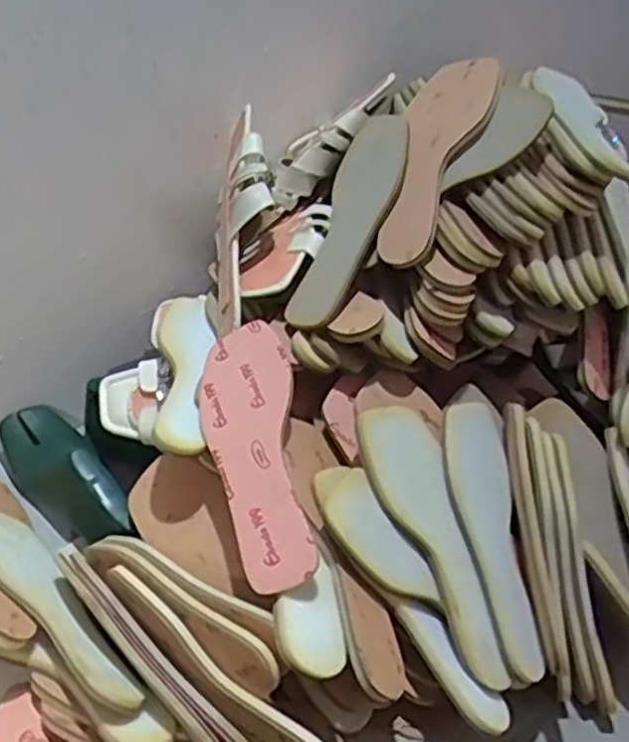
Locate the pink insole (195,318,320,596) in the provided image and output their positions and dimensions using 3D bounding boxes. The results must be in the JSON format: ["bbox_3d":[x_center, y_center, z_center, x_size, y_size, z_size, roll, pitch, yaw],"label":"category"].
[{"bbox_3d":[-0.052,0.064,0.617,0.083,0.011,0.233,-14,61,9],"label":"pink insole"}]

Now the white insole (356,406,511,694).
[{"bbox_3d":[0.106,0.140,0.620,0.074,0.017,0.238,-18,79,-29],"label":"white insole"}]

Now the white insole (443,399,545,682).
[{"bbox_3d":[0.153,0.138,0.636,0.067,0.015,0.232,-4,69,-15],"label":"white insole"}]

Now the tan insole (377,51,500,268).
[{"bbox_3d":[0.105,-0.202,0.708,0.082,0.020,0.223,16,76,34],"label":"tan insole"}]

